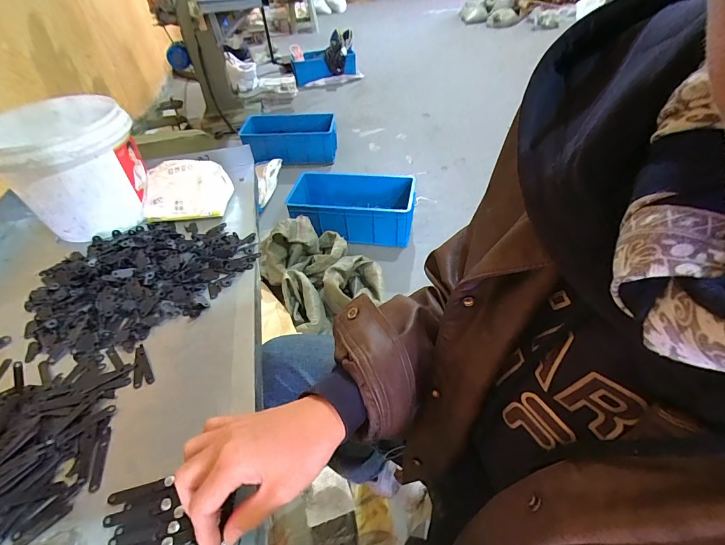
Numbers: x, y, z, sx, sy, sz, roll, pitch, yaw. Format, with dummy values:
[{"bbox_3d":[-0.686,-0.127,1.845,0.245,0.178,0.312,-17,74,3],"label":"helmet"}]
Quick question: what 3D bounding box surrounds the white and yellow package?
[{"bbox_3d":[-0.282,-0.133,0.560,0.135,0.073,0.074,-12,46,-8],"label":"white and yellow package"}]

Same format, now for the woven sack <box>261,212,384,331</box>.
[{"bbox_3d":[-0.173,-0.019,1.414,0.398,0.221,0.471,-26,49,-20],"label":"woven sack"}]

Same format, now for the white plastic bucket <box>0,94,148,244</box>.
[{"bbox_3d":[-0.441,-0.166,0.554,0.167,0.143,0.196,-34,53,-26],"label":"white plastic bucket"}]

